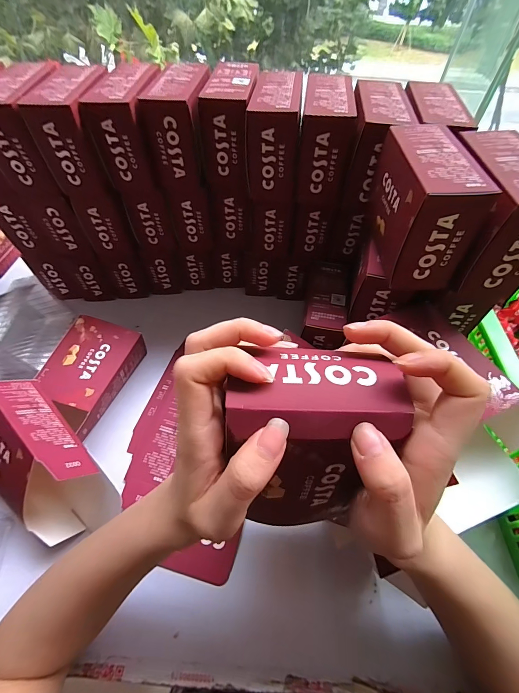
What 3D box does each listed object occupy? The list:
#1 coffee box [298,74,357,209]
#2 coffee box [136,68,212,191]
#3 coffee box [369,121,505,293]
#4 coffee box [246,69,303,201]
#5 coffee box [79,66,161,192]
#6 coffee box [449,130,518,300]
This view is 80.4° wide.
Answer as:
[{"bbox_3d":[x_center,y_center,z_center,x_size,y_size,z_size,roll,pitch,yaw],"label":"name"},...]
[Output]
[{"bbox_3d":[0.073,-0.236,0.359,0.053,0.099,0.107,7,54,3],"label":"coffee box"},{"bbox_3d":[-0.092,-0.259,0.368,0.062,0.097,0.111,1,54,-1],"label":"coffee box"},{"bbox_3d":[0.139,-0.129,0.278,0.059,0.088,0.122,0,54,-2],"label":"coffee box"},{"bbox_3d":[0.018,-0.239,0.357,0.053,0.097,0.108,7,54,3],"label":"coffee box"},{"bbox_3d":[-0.148,-0.251,0.359,0.054,0.094,0.108,3,54,0],"label":"coffee box"},{"bbox_3d":[0.203,-0.118,0.276,0.062,0.091,0.119,5,54,2],"label":"coffee box"}]

